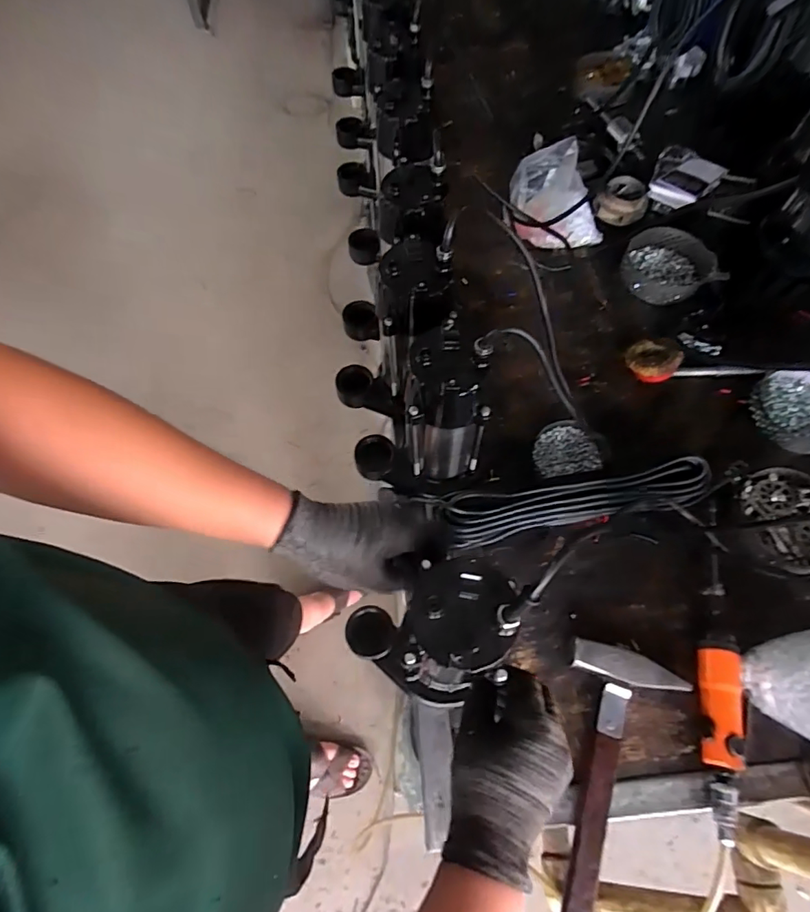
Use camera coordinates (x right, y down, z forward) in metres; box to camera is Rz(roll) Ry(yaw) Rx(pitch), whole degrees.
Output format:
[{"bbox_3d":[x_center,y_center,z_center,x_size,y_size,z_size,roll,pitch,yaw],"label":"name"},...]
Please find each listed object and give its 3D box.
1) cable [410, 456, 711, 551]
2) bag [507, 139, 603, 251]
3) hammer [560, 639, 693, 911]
[{"bbox_3d":[0.213,0.054,0.634,0.336,0.031,0.066,-9,63,-4],"label":"cable"},{"bbox_3d":[0.265,-0.439,0.856,0.168,0.127,0.116,2,63,2],"label":"bag"},{"bbox_3d":[0.212,0.357,0.517,0.113,0.026,0.302,13,64,7],"label":"hammer"}]

